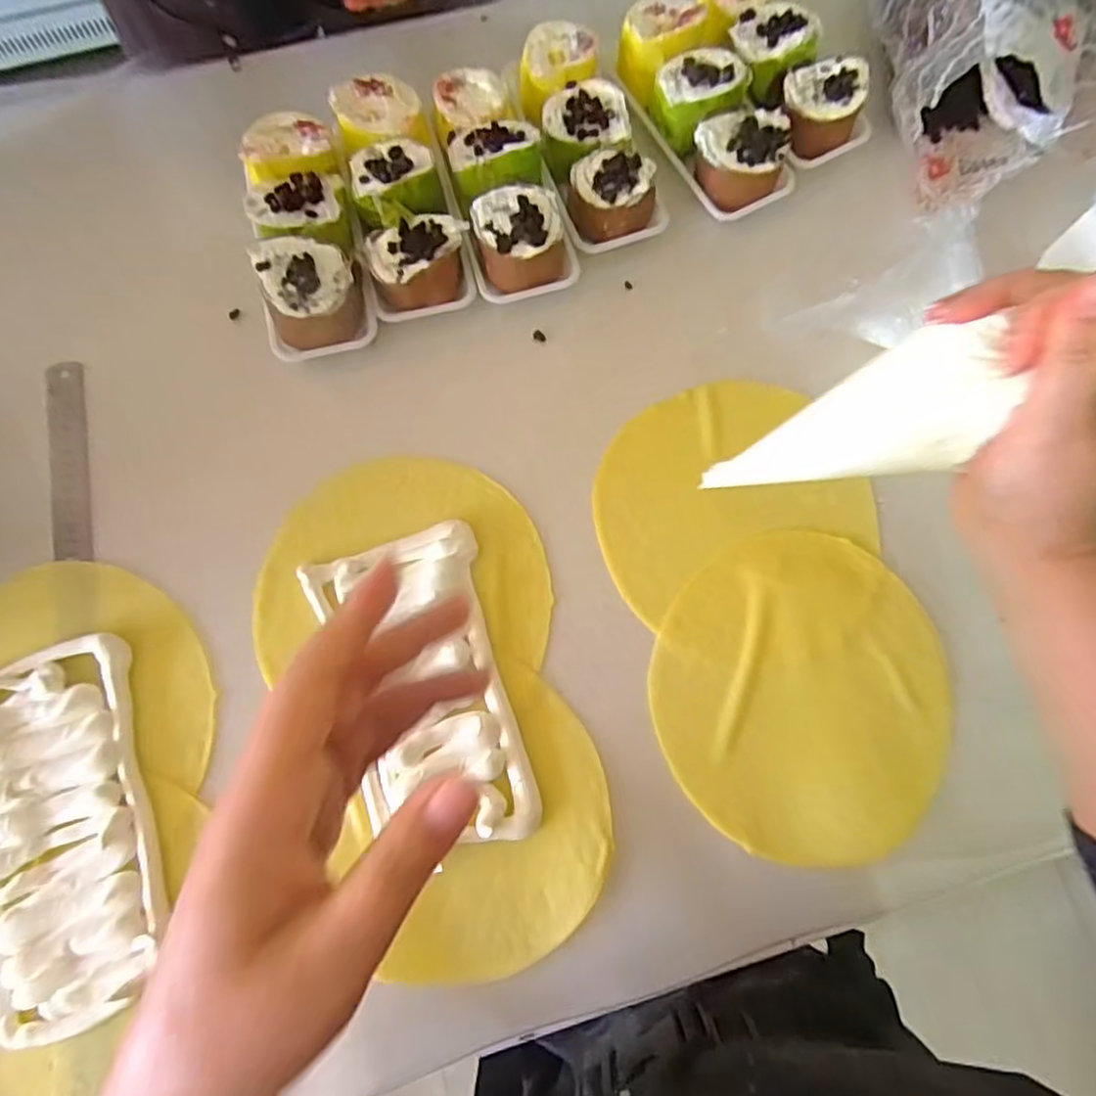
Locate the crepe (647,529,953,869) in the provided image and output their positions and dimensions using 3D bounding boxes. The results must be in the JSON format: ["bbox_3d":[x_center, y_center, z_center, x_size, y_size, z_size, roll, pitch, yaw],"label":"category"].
[{"bbox_3d":[0.177,0.099,0.464,0.204,0.007,0.205,0,75,0],"label":"crepe"}]

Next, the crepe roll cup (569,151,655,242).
[{"bbox_3d":[0.046,-0.272,0.523,0.065,0.049,0.071,0,75,0],"label":"crepe roll cup"}]

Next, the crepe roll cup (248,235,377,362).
[{"bbox_3d":[-0.171,-0.179,0.497,0.074,0.065,0.068,0,75,0],"label":"crepe roll cup"}]

